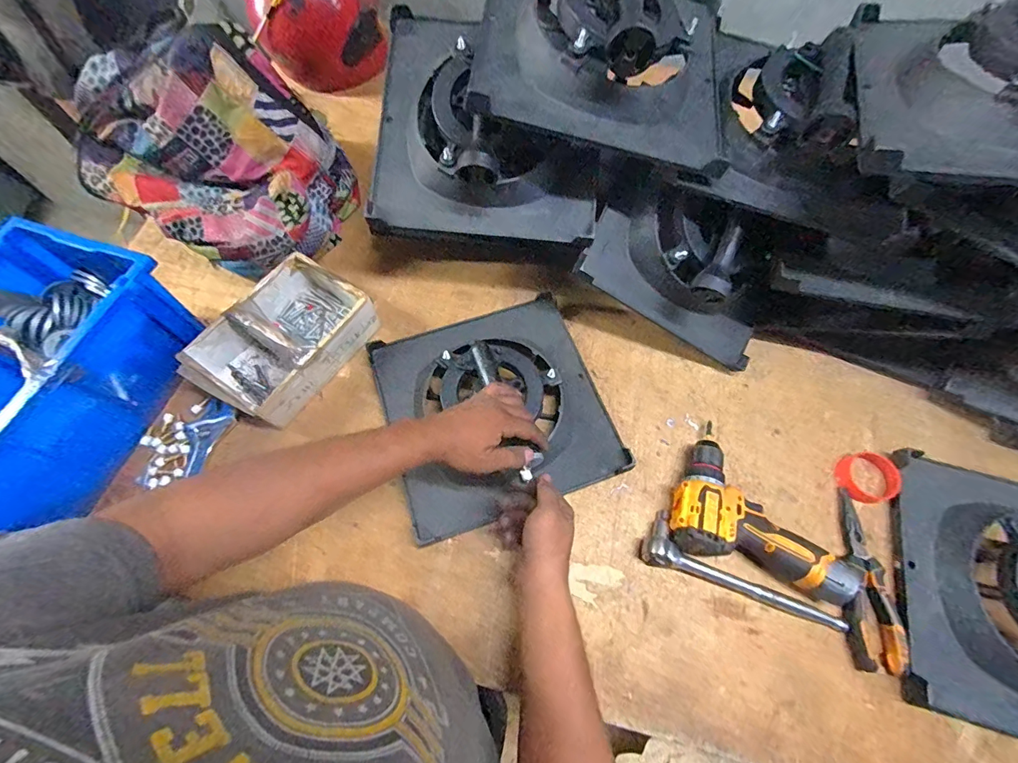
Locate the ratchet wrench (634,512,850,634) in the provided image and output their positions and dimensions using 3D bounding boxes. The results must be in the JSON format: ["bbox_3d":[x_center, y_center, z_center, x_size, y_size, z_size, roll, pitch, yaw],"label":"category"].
[{"bbox_3d":[0.286,0.234,0.530,0.239,0.040,0.066,22,68,10],"label":"ratchet wrench"}]

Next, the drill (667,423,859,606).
[{"bbox_3d":[0.325,0.169,0.550,0.220,0.057,0.175,26,69,11],"label":"drill"}]

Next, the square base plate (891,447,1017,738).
[{"bbox_3d":[0.645,0.256,0.501,0.308,0.099,0.303,16,67,7],"label":"square base plate"}]

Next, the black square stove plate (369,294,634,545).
[{"bbox_3d":[-0.023,0.014,0.592,0.295,0.093,0.306,-18,67,-7],"label":"black square stove plate"}]

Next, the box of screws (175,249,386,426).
[{"bbox_3d":[-0.327,-0.064,0.631,0.160,0.086,0.227,33,70,14],"label":"box of screws"}]

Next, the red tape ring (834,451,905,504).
[{"bbox_3d":[0.481,0.130,0.585,0.062,0.033,0.065,0,66,0],"label":"red tape ring"}]

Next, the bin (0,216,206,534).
[{"bbox_3d":[-0.603,0.032,0.530,0.207,0.165,0.412,19,67,7],"label":"bin"}]

